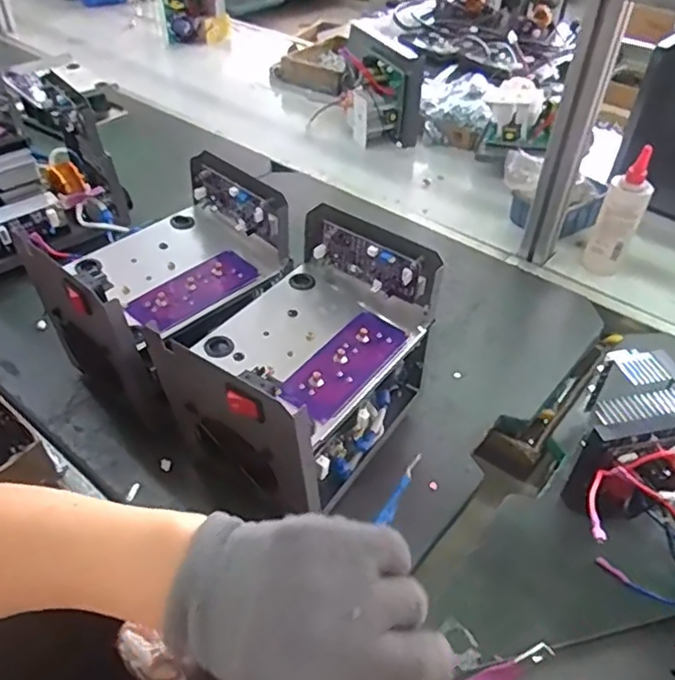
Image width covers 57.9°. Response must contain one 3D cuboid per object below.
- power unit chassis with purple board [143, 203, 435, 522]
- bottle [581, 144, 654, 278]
[{"bbox_3d":[-0.026,0.029,0.576,0.148,0.194,0.237,27,49,25],"label":"power unit chassis with purple board"},{"bbox_3d":[0.378,-0.164,0.823,0.043,0.166,0.052,-18,46,-19],"label":"bottle"}]

